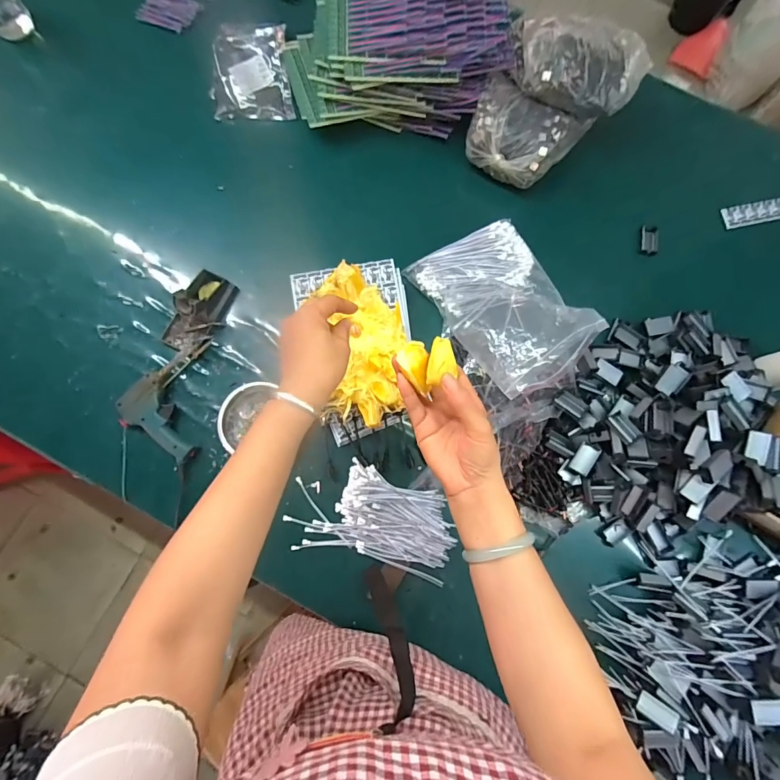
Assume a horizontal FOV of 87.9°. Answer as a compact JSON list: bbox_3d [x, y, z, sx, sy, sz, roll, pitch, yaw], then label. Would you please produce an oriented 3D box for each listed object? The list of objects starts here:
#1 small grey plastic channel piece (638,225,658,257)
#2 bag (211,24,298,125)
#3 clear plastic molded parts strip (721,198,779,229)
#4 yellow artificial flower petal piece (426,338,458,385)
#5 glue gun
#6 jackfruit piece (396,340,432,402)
[{"bbox_3d":[0.493,-0.283,0.767,0.033,0.016,0.055,9,80,0],"label":"small grey plastic channel piece"},{"bbox_3d":[-0.265,-0.598,0.771,0.151,0.041,0.147,-4,108,-8],"label":"bag"},{"bbox_3d":[0.742,-0.352,0.794,0.173,0.009,0.043,-9,78,5],"label":"clear plastic molded parts strip"},{"bbox_3d":[0.046,-0.026,0.365,0.025,0.020,0.038,0,80,-1],"label":"yellow artificial flower petal piece"},{"bbox_3d":[-0.388,0.013,0.695,0.131,0.042,0.216,3,80,-1],"label":"glue gun"},{"bbox_3d":[0.027,-0.022,0.389,0.028,0.022,0.048,-30,82,-6],"label":"jackfruit piece"}]

